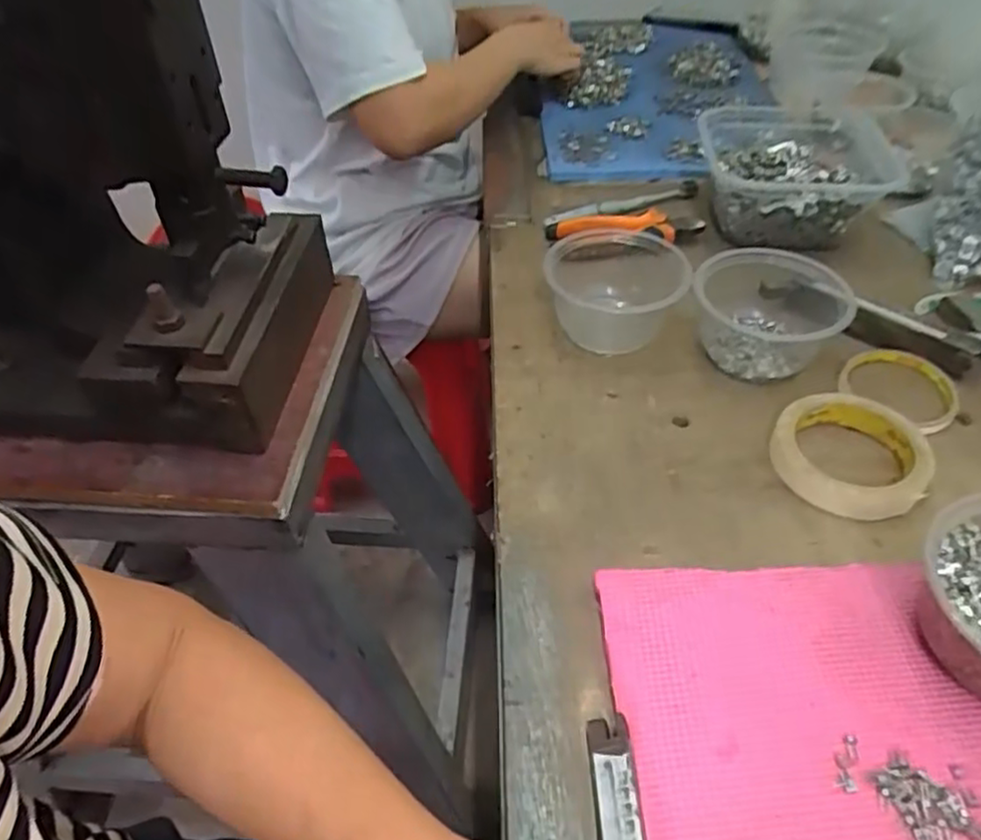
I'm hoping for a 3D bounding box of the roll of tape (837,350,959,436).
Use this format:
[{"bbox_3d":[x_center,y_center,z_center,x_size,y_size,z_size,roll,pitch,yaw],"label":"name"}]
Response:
[{"bbox_3d":[0.323,-0.027,0.537,0.082,0.013,0.082,-1,46,1],"label":"roll of tape"}]

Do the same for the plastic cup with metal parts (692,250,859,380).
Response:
[{"bbox_3d":[0.226,-0.091,0.558,0.112,0.058,0.114,-1,46,1],"label":"plastic cup with metal parts"}]

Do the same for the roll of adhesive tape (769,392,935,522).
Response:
[{"bbox_3d":[0.245,0.021,0.474,0.095,0.021,0.092,-1,46,1],"label":"roll of adhesive tape"}]

